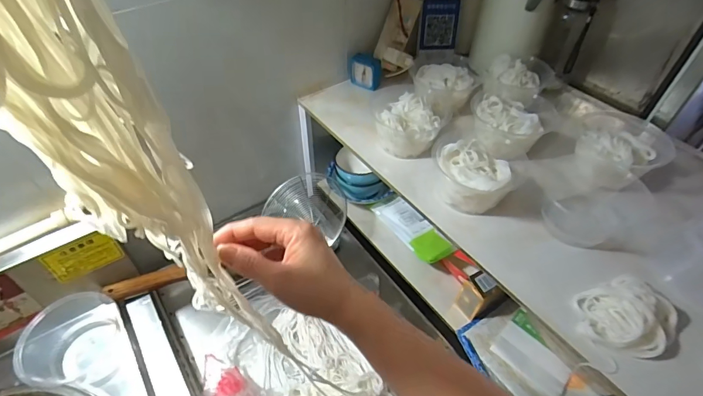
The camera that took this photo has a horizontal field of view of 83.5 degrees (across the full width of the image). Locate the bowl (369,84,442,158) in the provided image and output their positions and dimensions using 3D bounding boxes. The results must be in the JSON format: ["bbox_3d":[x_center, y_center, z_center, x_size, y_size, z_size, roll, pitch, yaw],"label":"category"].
[{"bbox_3d":[0.107,-0.150,0.739,0.125,0.065,0.152,11,49,9],"label":"bowl"}]

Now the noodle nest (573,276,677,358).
[{"bbox_3d":[0.350,0.145,0.497,0.109,0.035,0.105,30,54,23],"label":"noodle nest"}]

